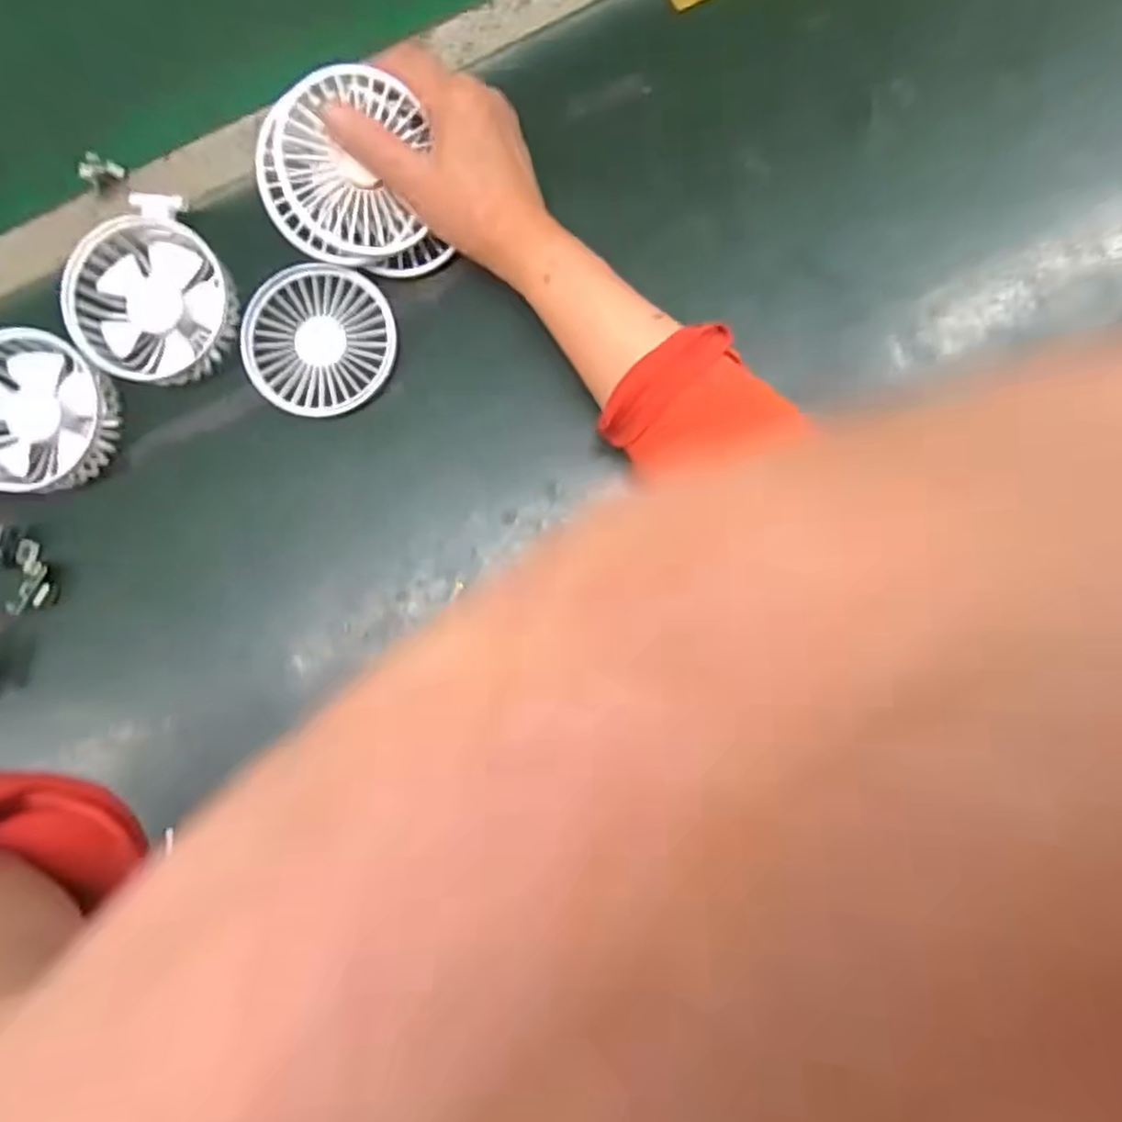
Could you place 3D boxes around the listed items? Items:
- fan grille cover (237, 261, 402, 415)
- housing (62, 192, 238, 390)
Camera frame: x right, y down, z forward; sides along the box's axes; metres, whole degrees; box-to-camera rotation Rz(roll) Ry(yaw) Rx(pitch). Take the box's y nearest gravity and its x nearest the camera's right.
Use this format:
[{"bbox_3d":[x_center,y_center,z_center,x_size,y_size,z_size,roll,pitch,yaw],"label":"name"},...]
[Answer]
[{"bbox_3d":[-0.145,-0.132,0.390,0.088,0.008,0.087,18,90,2],"label":"fan grille cover"},{"bbox_3d":[-0.240,-0.155,0.384,0.089,0.032,0.088,0,89,2],"label":"housing"}]

